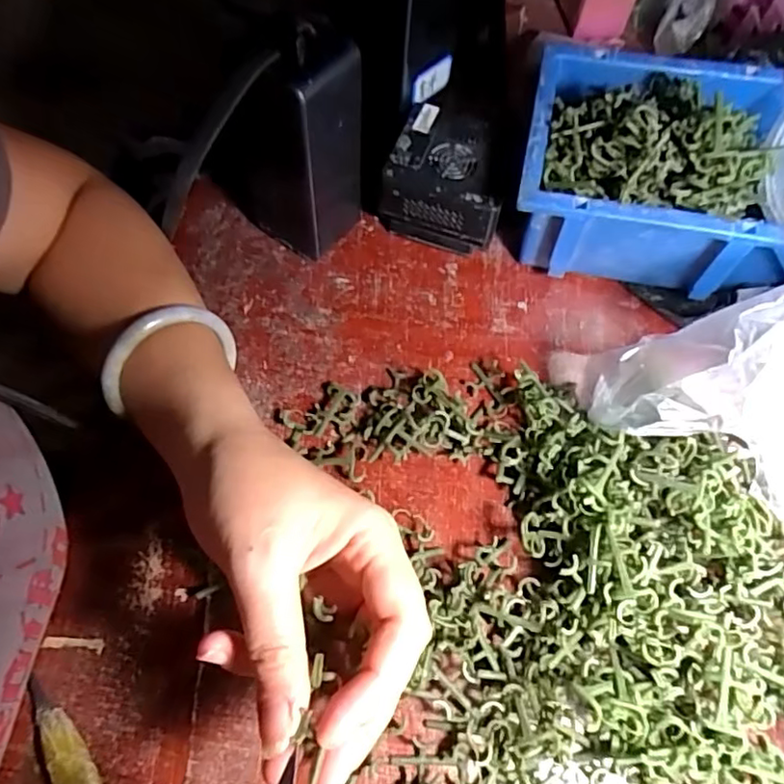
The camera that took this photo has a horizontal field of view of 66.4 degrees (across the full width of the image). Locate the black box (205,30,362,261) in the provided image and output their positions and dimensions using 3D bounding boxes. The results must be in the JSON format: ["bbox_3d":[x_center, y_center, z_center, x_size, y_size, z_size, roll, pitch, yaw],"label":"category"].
[{"bbox_3d":[-0.069,-0.156,0.358,0.110,0.135,0.056,39,68,16],"label":"black box"}]

